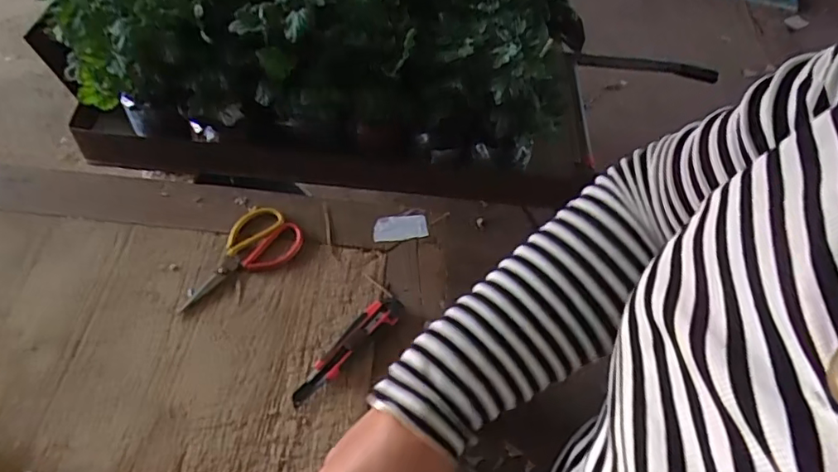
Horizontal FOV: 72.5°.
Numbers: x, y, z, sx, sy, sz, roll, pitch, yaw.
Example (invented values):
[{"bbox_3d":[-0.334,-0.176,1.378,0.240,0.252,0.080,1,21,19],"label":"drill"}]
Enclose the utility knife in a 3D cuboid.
[{"bbox_3d":[-0.090,0.144,0.737,0.039,0.018,0.183,36,57,18],"label":"utility knife"}]

